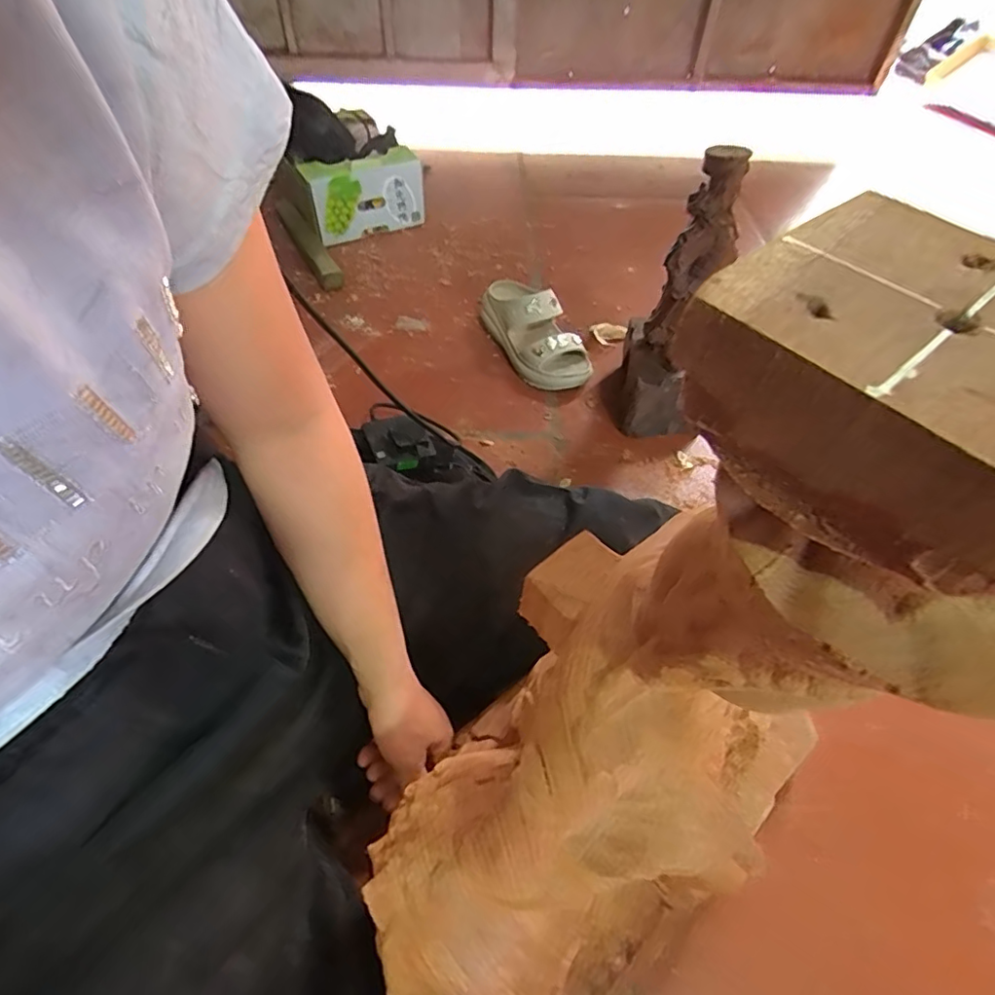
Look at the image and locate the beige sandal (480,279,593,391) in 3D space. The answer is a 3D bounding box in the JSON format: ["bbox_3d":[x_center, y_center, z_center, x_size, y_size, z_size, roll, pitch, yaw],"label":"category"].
[{"bbox_3d":[0.054,-0.270,0.892,0.091,0.100,0.243,-26,59,-22],"label":"beige sandal"}]

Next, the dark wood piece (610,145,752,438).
[{"bbox_3d":[0.232,-0.238,0.720,0.098,0.346,0.146,14,53,6],"label":"dark wood piece"}]

